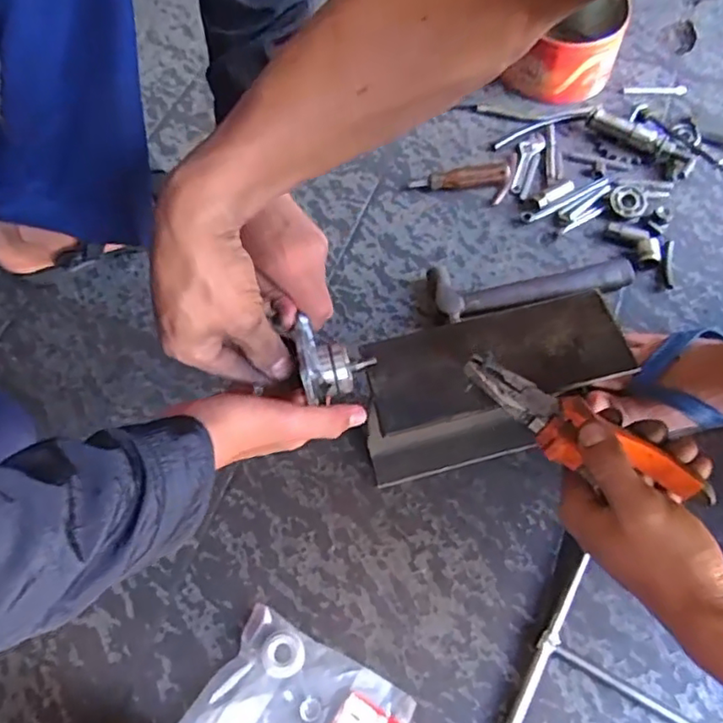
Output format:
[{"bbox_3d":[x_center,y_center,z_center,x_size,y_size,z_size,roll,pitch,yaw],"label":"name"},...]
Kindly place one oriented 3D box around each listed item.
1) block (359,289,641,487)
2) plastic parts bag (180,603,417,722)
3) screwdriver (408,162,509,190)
[{"bbox_3d":[0.100,0.029,0.511,0.190,0.151,0.070,-14,65,-6],"label":"block"},{"bbox_3d":[-0.050,0.279,0.472,0.148,0.013,0.108,27,67,13],"label":"plastic parts bag"},{"bbox_3d":[0.113,-0.215,0.700,0.111,0.023,0.024,-4,64,-1],"label":"screwdriver"}]

